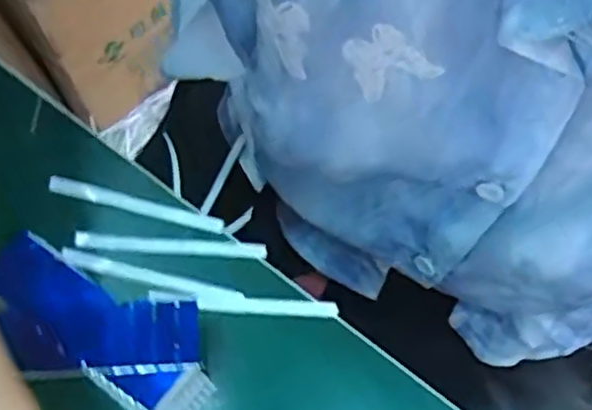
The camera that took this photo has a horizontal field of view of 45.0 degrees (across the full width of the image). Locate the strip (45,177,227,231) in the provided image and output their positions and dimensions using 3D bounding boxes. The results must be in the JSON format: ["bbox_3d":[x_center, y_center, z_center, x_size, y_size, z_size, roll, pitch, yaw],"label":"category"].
[{"bbox_3d":[-0.069,-0.001,0.309,0.076,0.005,0.007,14,71,3],"label":"strip"}]

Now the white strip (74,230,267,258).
[{"bbox_3d":[-0.053,0.017,0.303,0.079,0.006,0.008,4,71,-1],"label":"white strip"}]

